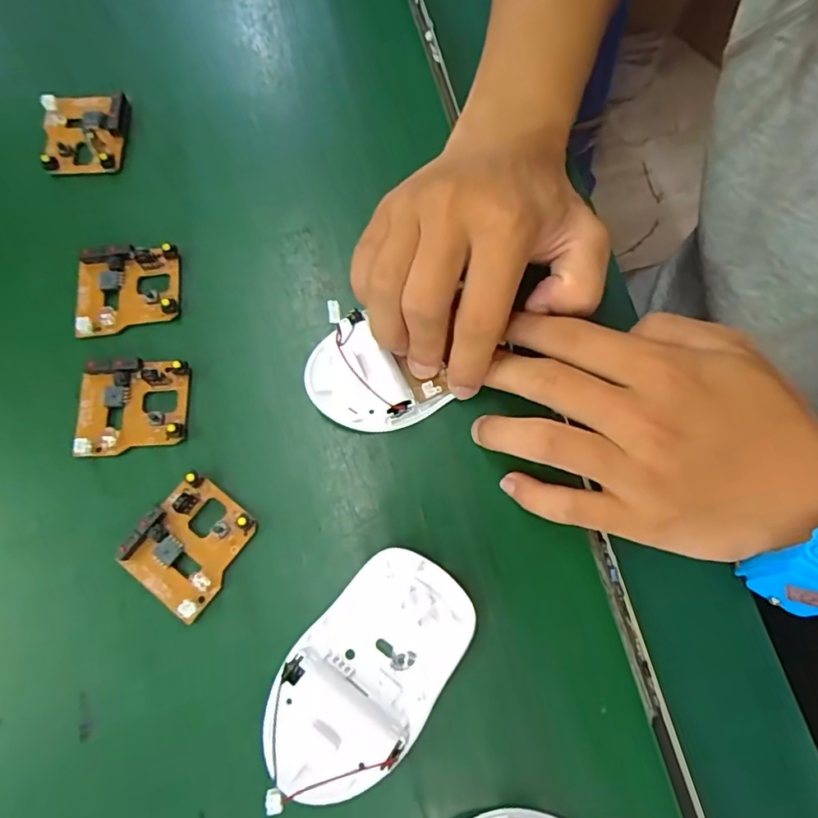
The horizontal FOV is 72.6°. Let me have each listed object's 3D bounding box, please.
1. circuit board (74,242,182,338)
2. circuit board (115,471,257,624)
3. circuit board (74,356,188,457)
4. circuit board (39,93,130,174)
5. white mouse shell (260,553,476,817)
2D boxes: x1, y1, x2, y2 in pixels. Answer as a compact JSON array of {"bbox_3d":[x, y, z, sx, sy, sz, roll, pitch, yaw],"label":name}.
[{"bbox_3d":[-0.140,-0.060,0.276,0.051,0.017,0.042,-10,73,-2],"label":"circuit board"},{"bbox_3d":[-0.095,0.058,0.240,0.044,0.010,0.049,33,77,11],"label":"circuit board"},{"bbox_3d":[-0.129,-0.002,0.259,0.051,0.010,0.042,-8,73,-1],"label":"circuit board"},{"bbox_3d":[-0.180,-0.152,0.304,0.046,0.012,0.048,0,73,1],"label":"circuit board"},{"bbox_3d":[-0.017,0.105,0.221,0.054,0.016,0.099,36,77,11],"label":"white mouse shell"}]

